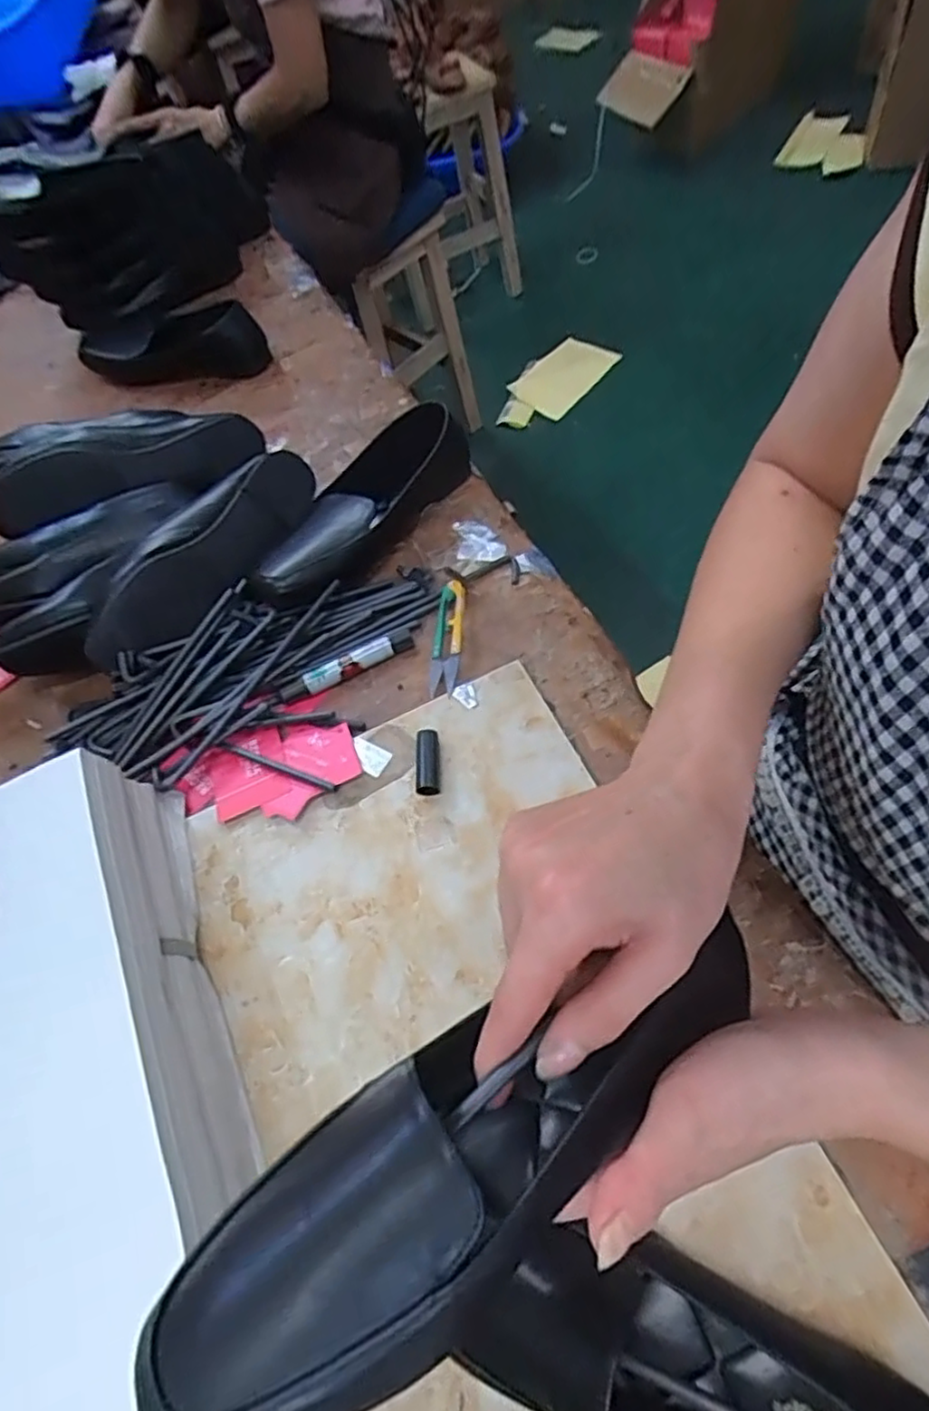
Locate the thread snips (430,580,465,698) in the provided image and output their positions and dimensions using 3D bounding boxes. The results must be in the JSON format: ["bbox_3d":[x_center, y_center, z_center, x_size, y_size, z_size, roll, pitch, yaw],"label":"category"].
[{"bbox_3d":[-0.013,-0.055,0.533,0.023,0.015,0.098,-1,59,11],"label":"thread snips"}]

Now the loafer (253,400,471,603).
[{"bbox_3d":[-0.090,-0.169,0.594,0.081,0.056,0.227,26,68,24],"label":"loafer"}]

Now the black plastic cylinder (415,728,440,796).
[{"bbox_3d":[-0.026,0.037,0.475,0.016,0.013,0.051,-7,59,7],"label":"black plastic cylinder"}]

